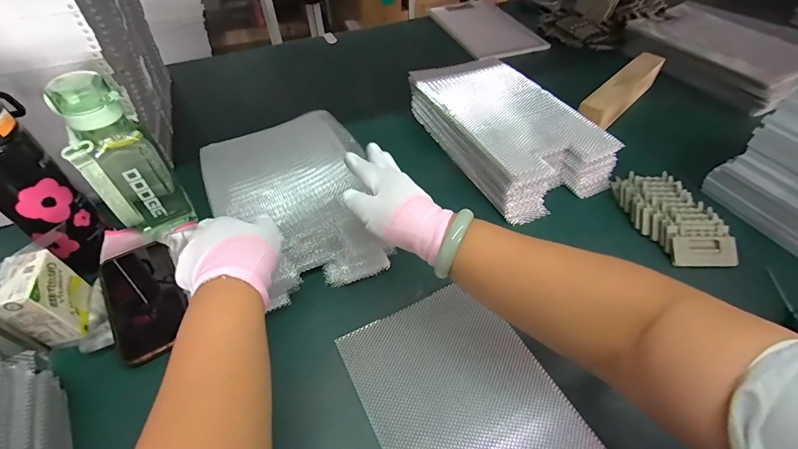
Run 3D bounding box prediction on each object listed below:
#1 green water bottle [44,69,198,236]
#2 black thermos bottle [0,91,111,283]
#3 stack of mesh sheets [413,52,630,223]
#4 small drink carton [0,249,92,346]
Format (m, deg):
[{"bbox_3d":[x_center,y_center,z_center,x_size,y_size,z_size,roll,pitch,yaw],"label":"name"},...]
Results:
[{"bbox_3d":[-0.349,-0.070,0.486,0.090,0.220,0.068,-32,56,-24],"label":"green water bottle"},{"bbox_3d":[-0.427,-0.048,0.437,0.063,0.242,0.084,24,53,20],"label":"black thermos bottle"},{"bbox_3d":[0.185,-0.170,0.670,0.202,0.100,0.348,-20,52,-17],"label":"stack of mesh sheets"},{"bbox_3d":[-0.399,0.083,0.420,0.050,0.087,0.070,-14,51,-12],"label":"small drink carton"}]

